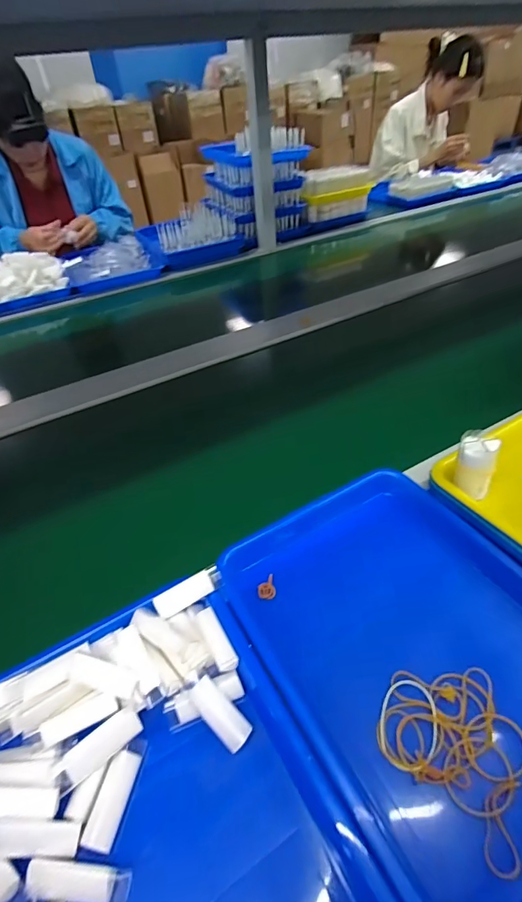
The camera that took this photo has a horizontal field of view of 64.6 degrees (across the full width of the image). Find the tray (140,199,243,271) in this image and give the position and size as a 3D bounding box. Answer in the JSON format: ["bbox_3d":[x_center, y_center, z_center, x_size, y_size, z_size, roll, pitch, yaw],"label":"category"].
[{"bbox_3d":[-0.212,-0.630,1.204,0.257,0.096,0.263,-20,45,-16],"label":"tray"}]

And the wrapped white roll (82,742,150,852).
[{"bbox_3d":[-0.107,0.249,0.303,0.020,0.013,0.064,7,44,12],"label":"wrapped white roll"}]

